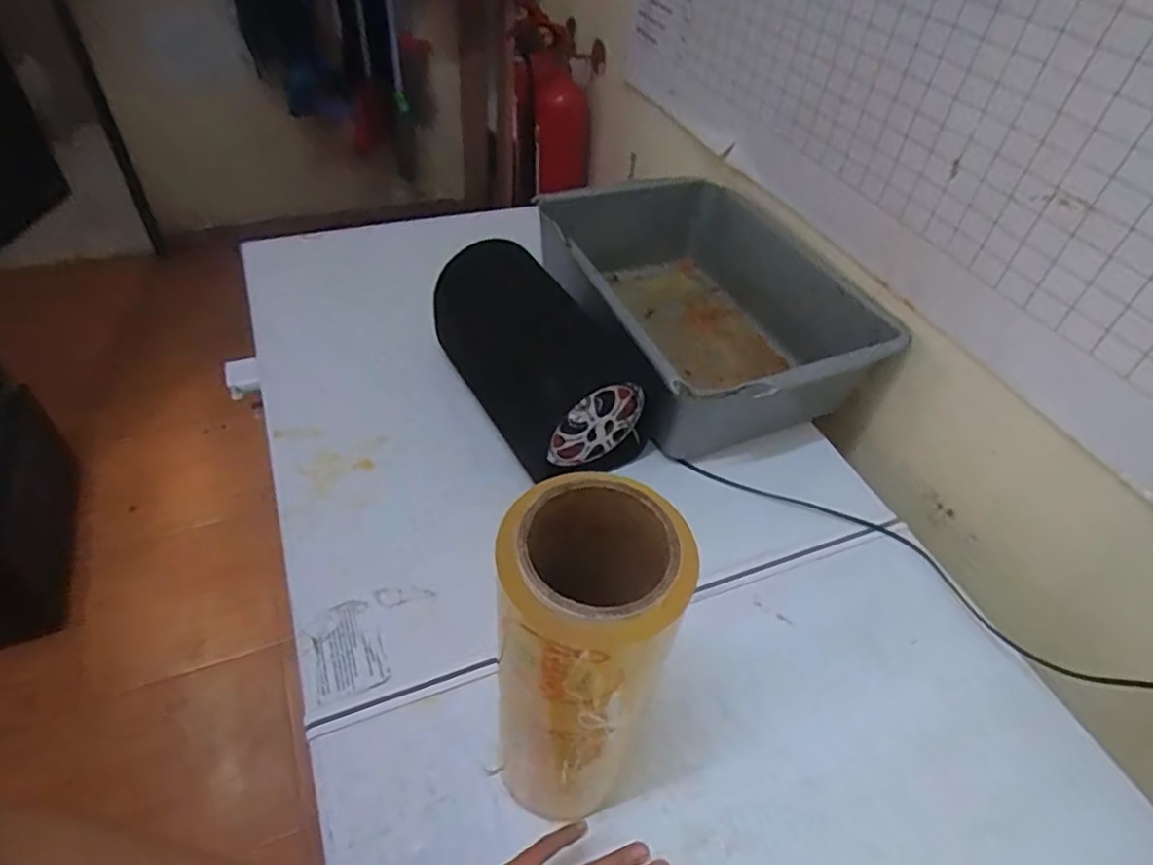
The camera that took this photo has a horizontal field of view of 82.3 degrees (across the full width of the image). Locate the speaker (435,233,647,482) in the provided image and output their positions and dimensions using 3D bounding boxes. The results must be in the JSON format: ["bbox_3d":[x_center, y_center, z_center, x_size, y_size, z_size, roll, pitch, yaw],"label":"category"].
[{"bbox_3d":[-0.047,-0.092,0.814,0.188,0.169,0.305,-13,48,-16],"label":"speaker"}]

